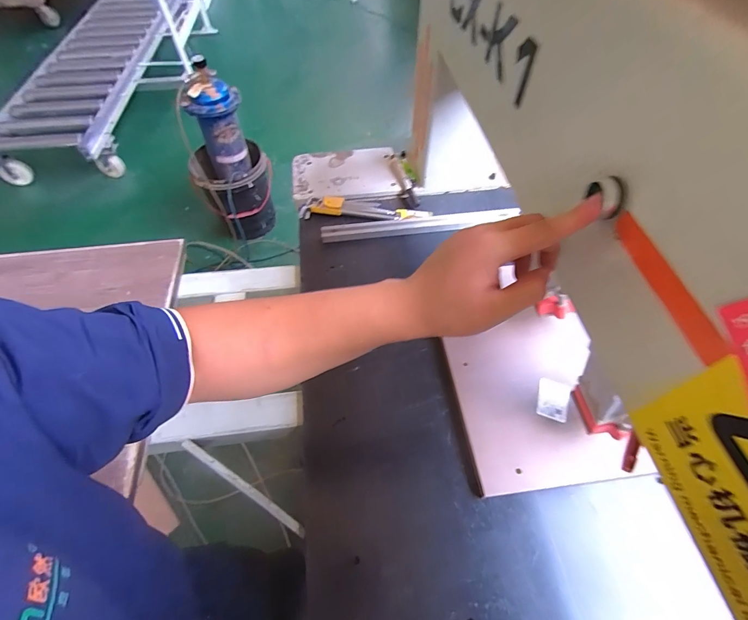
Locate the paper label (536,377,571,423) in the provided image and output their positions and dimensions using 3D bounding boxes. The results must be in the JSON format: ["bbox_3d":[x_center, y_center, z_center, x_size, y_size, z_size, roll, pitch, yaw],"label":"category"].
[{"bbox_3d":[0.272,0.135,0.562,0.043,0.004,0.062,17,59,13],"label":"paper label"}]

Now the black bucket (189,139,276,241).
[{"bbox_3d":[-0.638,-0.558,1.763,0.292,0.369,0.282,-1,57,2],"label":"black bucket"}]

